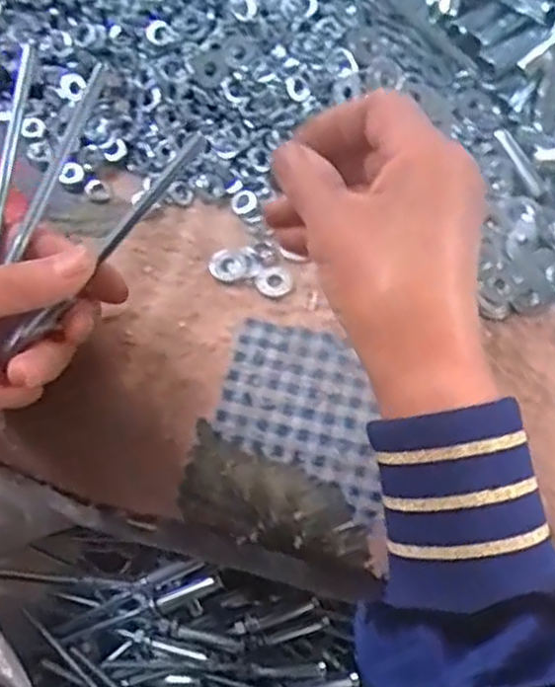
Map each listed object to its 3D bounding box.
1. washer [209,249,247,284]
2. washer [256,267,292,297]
[{"bbox_3d":[-0.025,-0.040,0.381,0.018,0.004,0.018,1,69,-2],"label":"washer"},{"bbox_3d":[-0.001,-0.031,0.380,0.017,0.004,0.016,-10,70,-6],"label":"washer"}]

